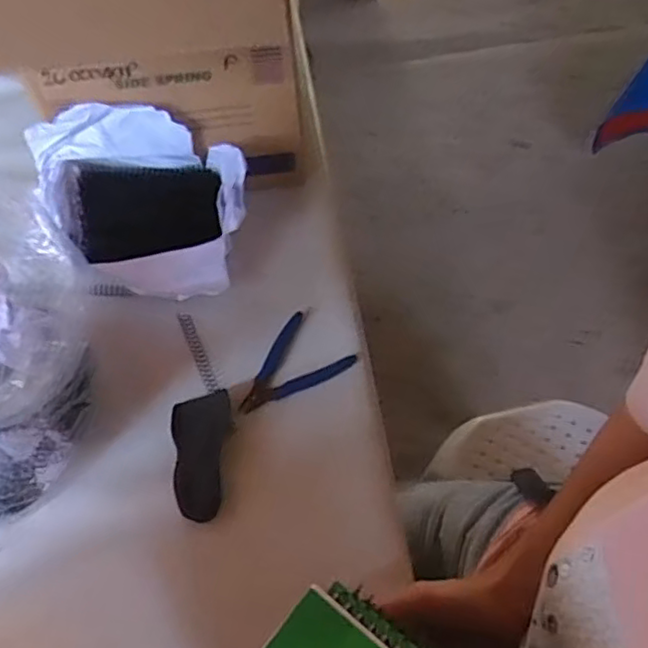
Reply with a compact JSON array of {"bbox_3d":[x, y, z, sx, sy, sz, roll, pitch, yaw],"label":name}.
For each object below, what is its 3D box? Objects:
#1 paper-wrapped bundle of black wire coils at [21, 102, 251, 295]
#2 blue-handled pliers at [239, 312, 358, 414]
[{"bbox_3d":[-0.197,-0.119,0.703,0.229,0.130,0.184,-8,55,-4],"label":"paper-wrapped bundle of black wire coils"},{"bbox_3d":[-0.041,0.045,0.666,0.120,0.009,0.087,-35,62,-23],"label":"blue-handled pliers"}]

